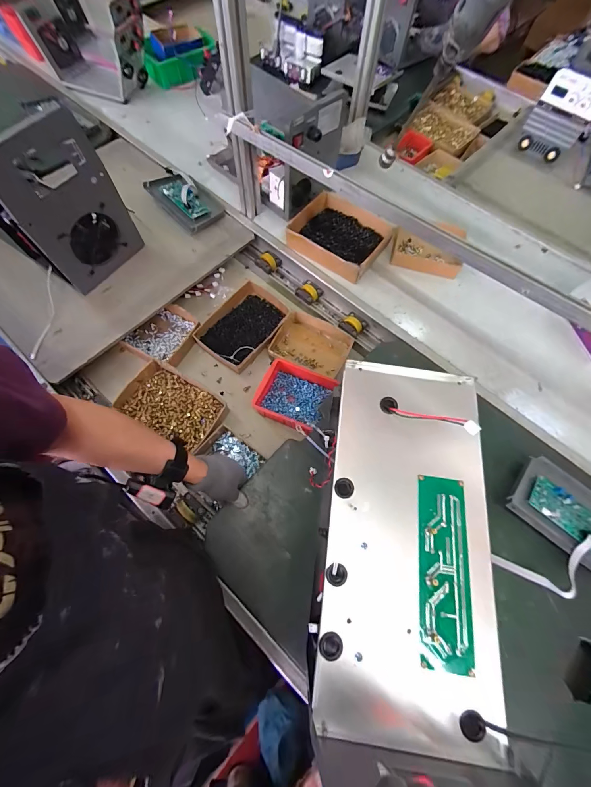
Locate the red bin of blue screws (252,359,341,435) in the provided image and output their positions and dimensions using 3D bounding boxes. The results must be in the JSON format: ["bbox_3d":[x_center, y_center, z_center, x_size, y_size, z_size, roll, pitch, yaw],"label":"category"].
[{"bbox_3d":[-0.008,0.001,0.735,0.151,0.062,0.150,22,69,7],"label":"red bin of blue screws"}]

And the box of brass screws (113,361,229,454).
[{"bbox_3d":[-0.278,0.031,0.724,0.215,0.043,0.136,28,70,10],"label":"box of brass screws"}]

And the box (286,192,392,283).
[{"bbox_3d":[0.117,-0.407,0.825,0.221,0.062,0.201,36,71,12],"label":"box"}]

